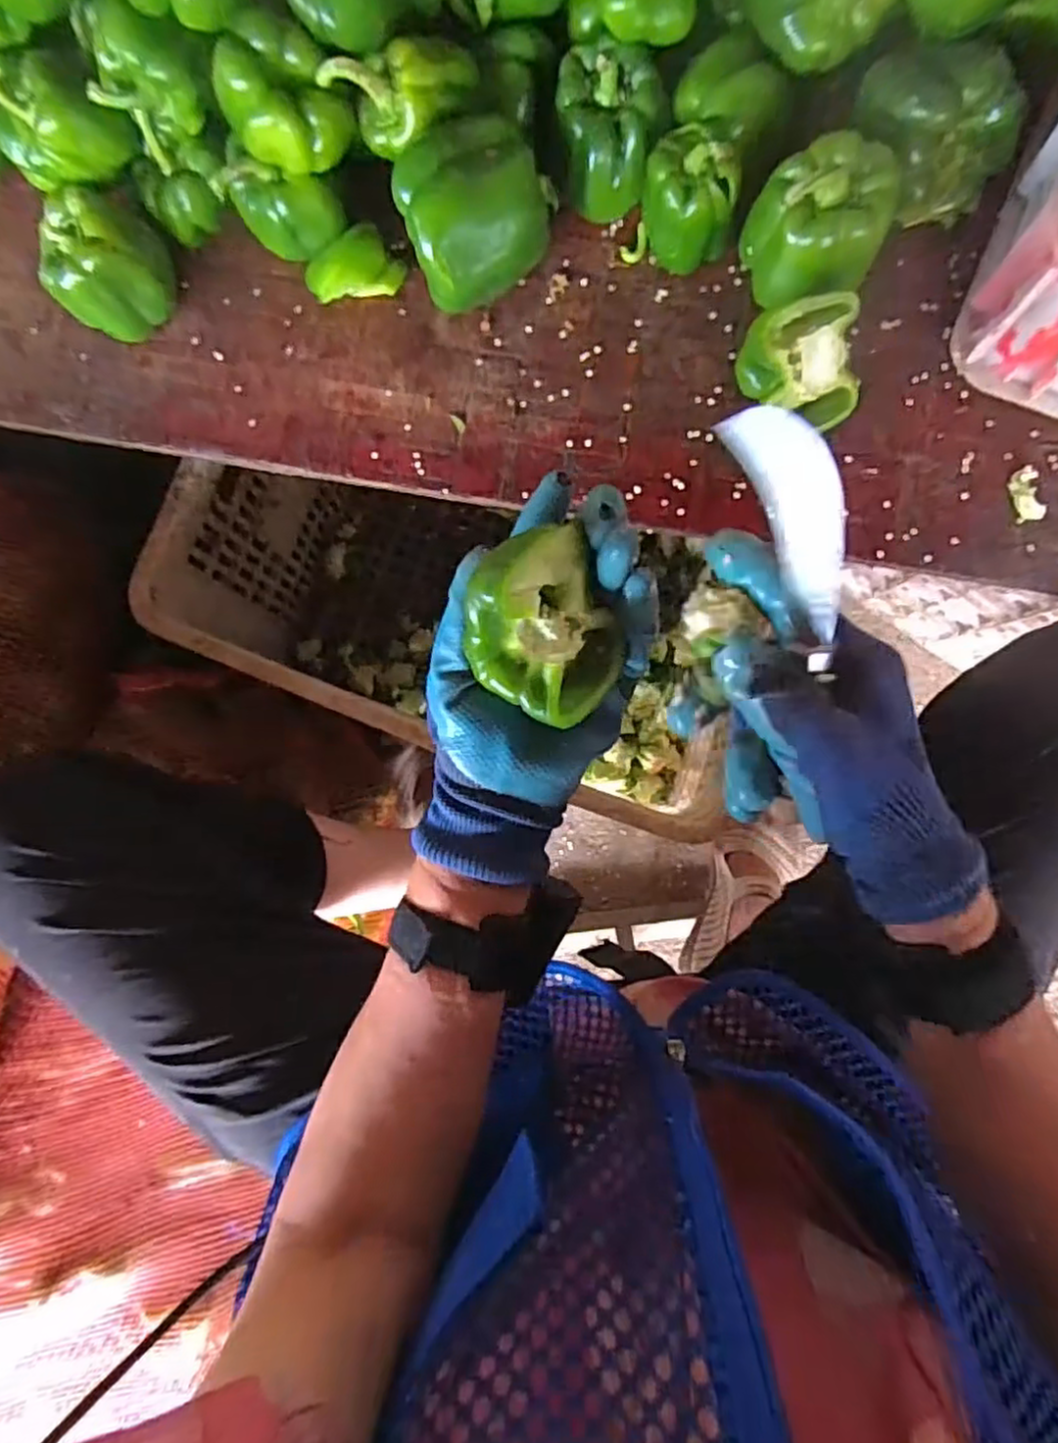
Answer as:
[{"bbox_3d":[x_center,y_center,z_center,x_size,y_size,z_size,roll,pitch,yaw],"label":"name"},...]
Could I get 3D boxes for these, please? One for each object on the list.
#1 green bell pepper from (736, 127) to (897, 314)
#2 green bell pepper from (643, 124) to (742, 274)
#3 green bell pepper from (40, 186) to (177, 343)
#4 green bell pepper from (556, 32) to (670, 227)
[{"bbox_3d":[0.178,-0.303,0.436,0.071,0.084,0.068,0,84,3],"label":"green bell pepper"},{"bbox_3d":[0.103,-0.332,0.451,0.060,0.078,0.059,7,84,3],"label":"green bell pepper"},{"bbox_3d":[-0.291,-0.315,0.489,0.077,0.077,0.070,-5,83,2],"label":"green bell pepper"},{"bbox_3d":[0.053,-0.380,0.459,0.066,0.079,0.069,0,84,3],"label":"green bell pepper"}]

